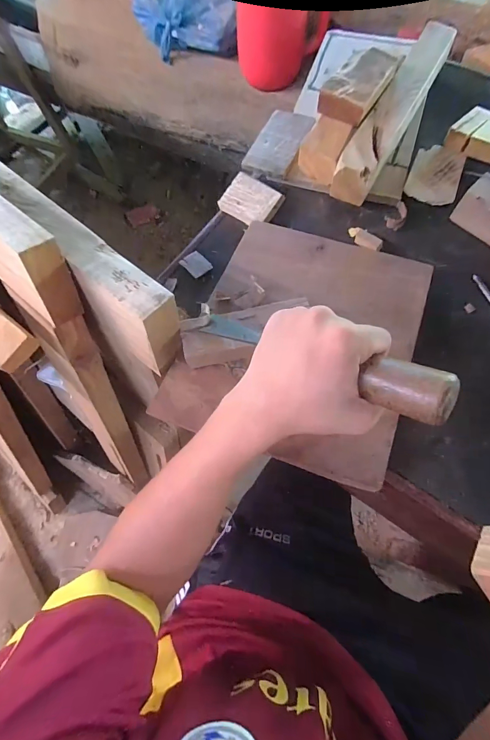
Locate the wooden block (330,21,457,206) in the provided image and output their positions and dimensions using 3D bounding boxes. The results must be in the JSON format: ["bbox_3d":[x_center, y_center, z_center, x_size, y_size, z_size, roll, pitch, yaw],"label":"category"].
[{"bbox_3d":[0.196,-0.335,0.456,0.047,0.050,0.295,28,73,13],"label":"wooden block"}]

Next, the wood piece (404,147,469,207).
[{"bbox_3d":[0.239,-0.245,0.441,0.058,0.012,0.088,22,72,11],"label":"wood piece"}]

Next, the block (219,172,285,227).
[{"bbox_3d":[0.007,-0.216,0.448,0.072,0.013,0.060,34,75,14],"label":"block"}]

